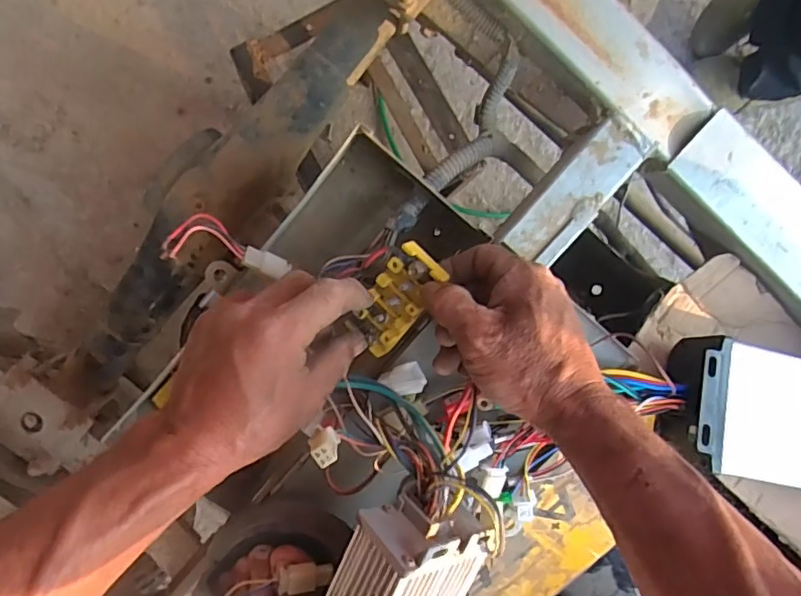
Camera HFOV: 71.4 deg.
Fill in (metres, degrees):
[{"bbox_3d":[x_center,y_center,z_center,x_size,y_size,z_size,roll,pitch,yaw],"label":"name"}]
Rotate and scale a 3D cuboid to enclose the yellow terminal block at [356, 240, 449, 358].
[{"bbox_3d":[-0.001,0.001,0.385,0.035,0.020,0.081,39,118,13],"label":"yellow terminal block"}]

